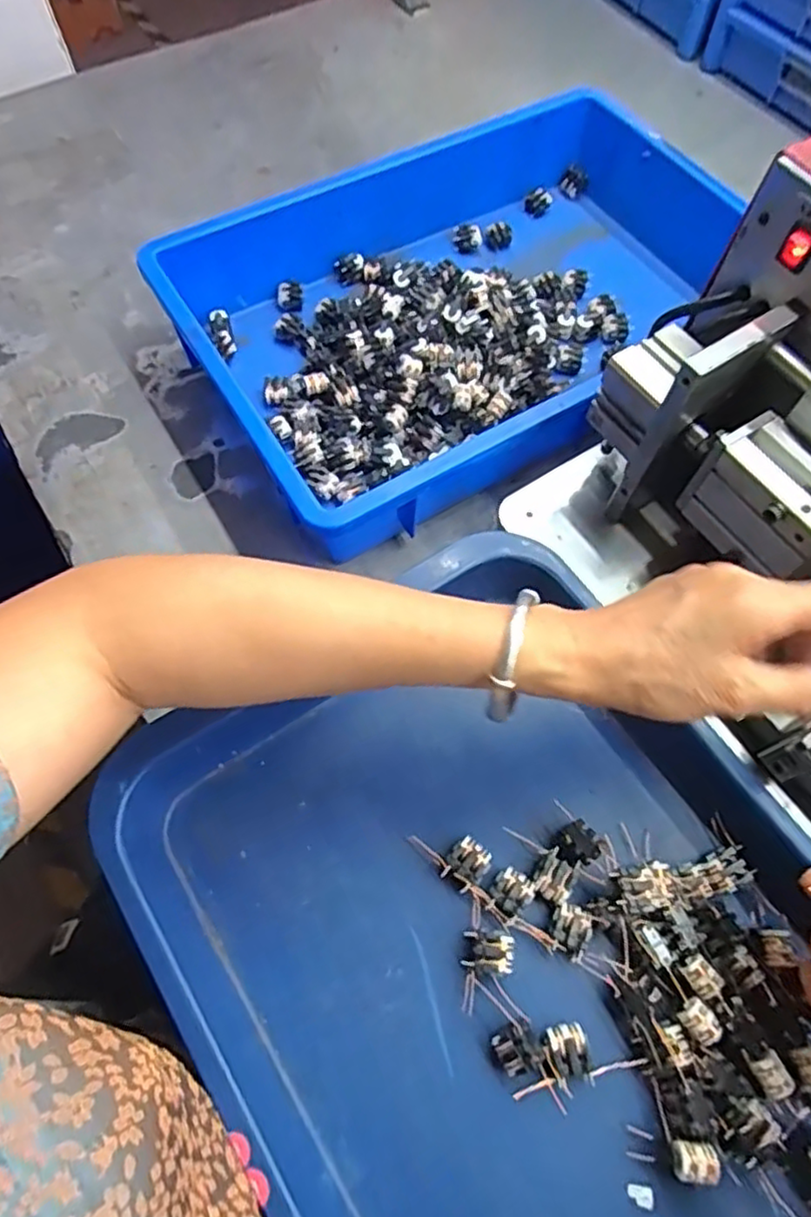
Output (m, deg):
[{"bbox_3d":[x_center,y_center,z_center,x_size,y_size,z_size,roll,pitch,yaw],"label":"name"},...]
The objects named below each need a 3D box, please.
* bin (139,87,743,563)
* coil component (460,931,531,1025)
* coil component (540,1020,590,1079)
[{"bbox_3d":[0.056,-0.232,0.516,0.413,0.079,0.274,-28,66,-16],"label":"bin"},{"bbox_3d":[0.043,0.180,0.329,0.030,0.012,0.039,1,62,-2],"label":"coil component"},{"bbox_3d":[0.075,0.206,0.313,0.020,0.009,0.021,-12,63,-9],"label":"coil component"}]

